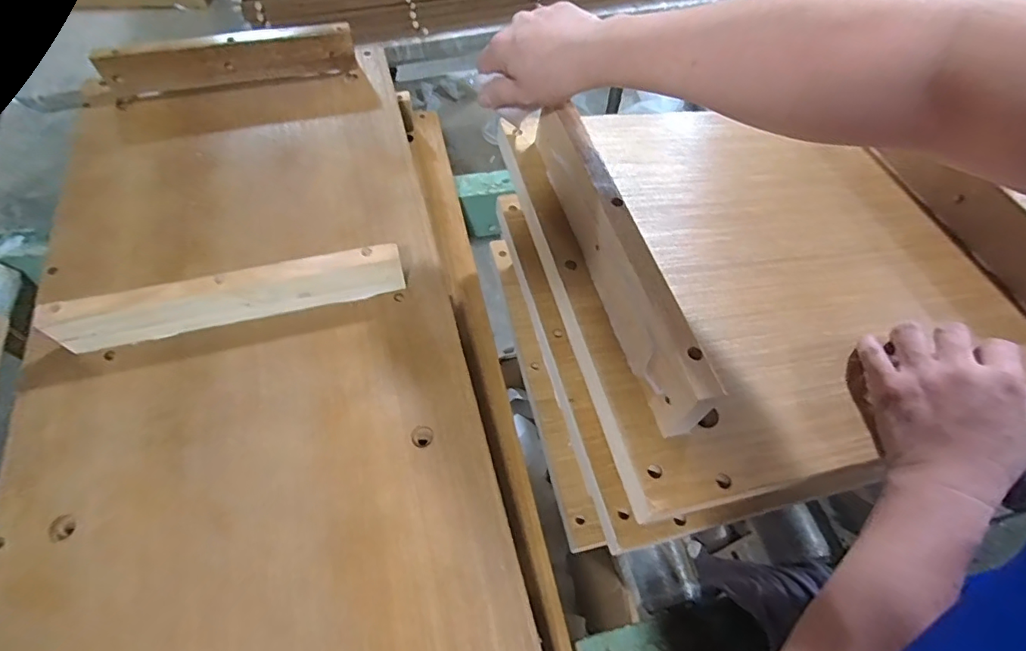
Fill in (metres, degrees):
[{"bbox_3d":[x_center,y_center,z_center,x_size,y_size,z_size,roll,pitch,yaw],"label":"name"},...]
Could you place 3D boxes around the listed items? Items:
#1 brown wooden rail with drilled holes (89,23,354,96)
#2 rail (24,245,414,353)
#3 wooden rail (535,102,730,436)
[{"bbox_3d":[-0.364,-0.347,0.663,0.302,0.053,0.023,-13,62,-11],"label":"brown wooden rail with drilled holes"},{"bbox_3d":[-0.261,-0.025,0.486,0.306,0.058,0.022,-13,62,-11],"label":"rail"},{"bbox_3d":[0.074,-0.062,0.390,0.024,0.058,0.300,-11,57,-10],"label":"wooden rail"}]

